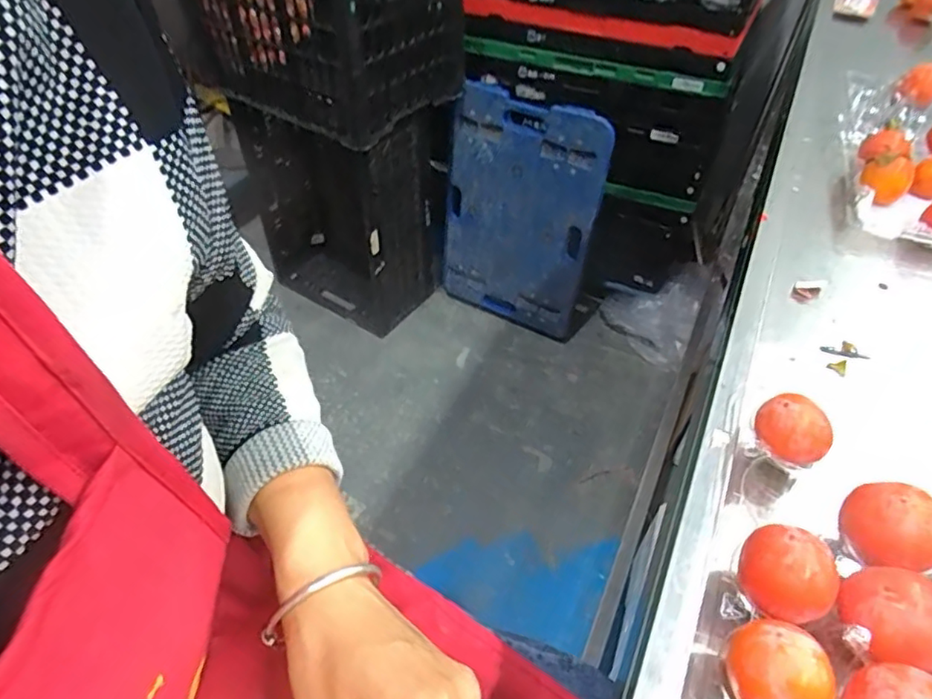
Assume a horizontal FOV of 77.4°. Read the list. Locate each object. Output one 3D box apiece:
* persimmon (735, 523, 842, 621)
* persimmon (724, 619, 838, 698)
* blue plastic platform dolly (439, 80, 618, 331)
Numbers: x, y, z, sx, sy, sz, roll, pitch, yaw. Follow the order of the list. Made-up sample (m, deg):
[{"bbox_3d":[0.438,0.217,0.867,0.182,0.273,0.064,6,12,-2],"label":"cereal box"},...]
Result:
[{"bbox_3d":[0.147,0.105,0.269,0.032,0.035,0.039,-24,52,-21],"label":"persimmon"},{"bbox_3d":[0.129,0.137,0.243,0.033,0.032,0.039,-16,50,-15],"label":"persimmon"},{"bbox_3d":[0.116,-0.306,1.373,0.368,0.566,0.076,23,51,19],"label":"blue plastic platform dolly"}]

